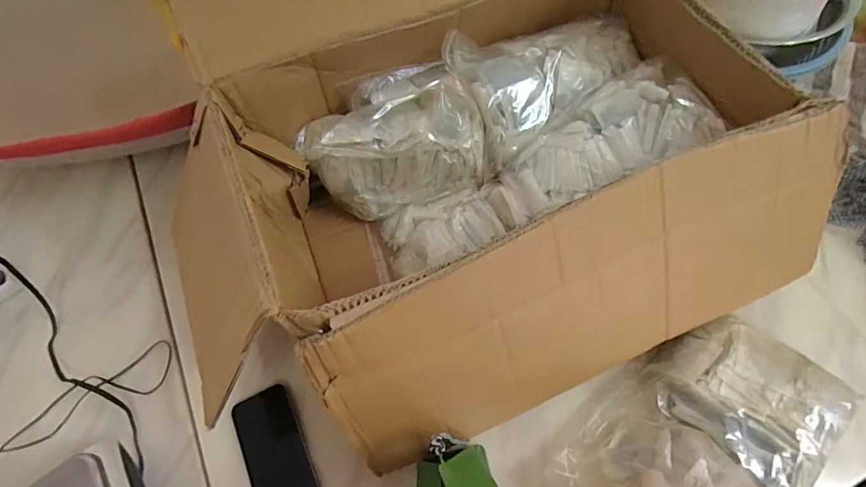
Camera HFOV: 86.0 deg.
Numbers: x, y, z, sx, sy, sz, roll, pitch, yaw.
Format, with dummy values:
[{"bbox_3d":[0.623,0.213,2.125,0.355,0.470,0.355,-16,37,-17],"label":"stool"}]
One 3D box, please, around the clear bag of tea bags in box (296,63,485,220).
[{"bbox_3d":[-0.051,-0.128,0.623,0.226,0.123,0.142,-23,64,-9],"label":"clear bag of tea bags in box"}]

